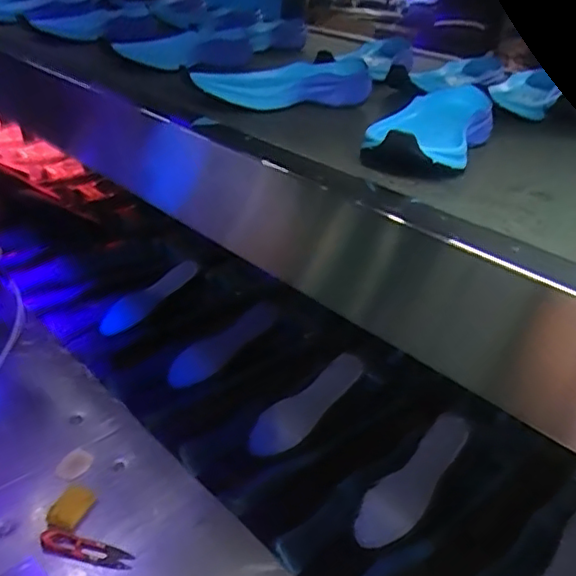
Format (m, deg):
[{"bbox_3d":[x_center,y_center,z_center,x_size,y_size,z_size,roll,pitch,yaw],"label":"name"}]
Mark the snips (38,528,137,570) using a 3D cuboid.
[{"bbox_3d":[-0.217,0.279,0.647,0.104,0.006,0.028,12,29,9],"label":"snips"}]

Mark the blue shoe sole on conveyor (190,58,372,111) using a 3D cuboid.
[{"bbox_3d":[0.007,-0.237,0.700,0.235,0.041,0.074,-11,34,-29],"label":"blue shoe sole on conveyor"}]

